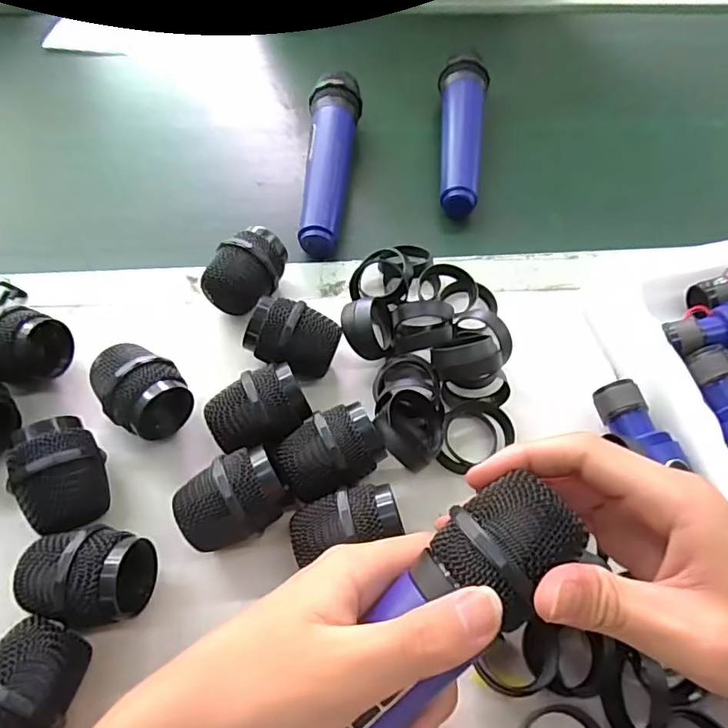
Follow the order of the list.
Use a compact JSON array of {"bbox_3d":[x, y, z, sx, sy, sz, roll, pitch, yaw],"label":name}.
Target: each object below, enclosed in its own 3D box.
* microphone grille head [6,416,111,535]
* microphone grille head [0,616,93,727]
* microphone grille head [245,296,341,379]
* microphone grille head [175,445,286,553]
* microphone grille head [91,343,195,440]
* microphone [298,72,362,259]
[{"bbox_3d":[-0.171,0.066,0.304,0.045,0.049,0.059,-31,66,-20],"label":"microphone grille head"},{"bbox_3d":[-0.160,0.160,0.249,0.041,0.048,0.057,12,34,0],"label":"microphone grille head"},{"bbox_3d":[-0.047,-0.015,0.355,0.056,0.047,0.046,20,60,8],"label":"microphone grille head"},{"bbox_3d":[-0.073,0.081,0.299,0.059,0.048,0.046,-26,64,-18],"label":"microphone grille head"},{"bbox_3d":[-0.139,0.016,0.331,0.047,0.046,0.065,-36,68,-22],"label":"microphone grille head"},{"bbox_3d":[-0.027,-0.178,0.464,0.049,0.041,0.198,2,59,-3],"label":"microphone"}]

